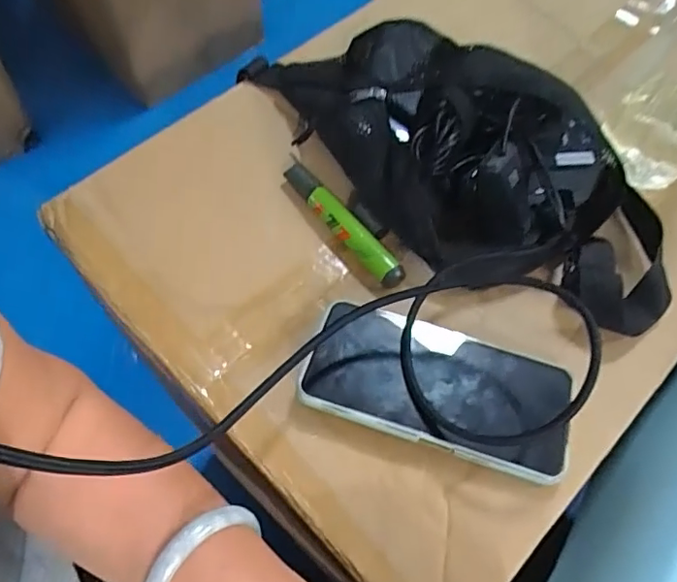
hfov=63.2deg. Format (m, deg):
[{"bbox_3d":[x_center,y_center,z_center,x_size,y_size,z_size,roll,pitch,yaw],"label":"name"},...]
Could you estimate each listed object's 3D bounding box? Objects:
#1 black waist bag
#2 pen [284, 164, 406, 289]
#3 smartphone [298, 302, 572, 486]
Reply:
[{"bbox_3d":[0.077,-0.113,0.425,0.373,0.082,0.171,31,65,25],"label":"black waist bag"},{"bbox_3d":[0.002,-0.053,0.421,0.019,0.019,0.127,-35,68,-19],"label":"pen"},{"bbox_3d":[0.060,0.055,0.337,0.155,0.015,0.076,16,56,10],"label":"smartphone"}]

